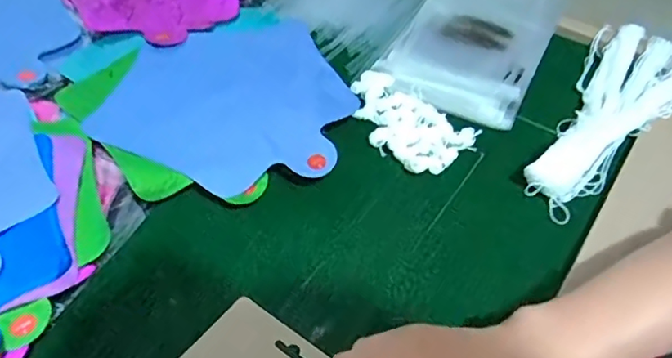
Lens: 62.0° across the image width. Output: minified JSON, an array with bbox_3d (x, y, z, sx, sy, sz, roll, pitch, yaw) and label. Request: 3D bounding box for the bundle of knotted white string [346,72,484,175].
[{"bbox_3d":[0.060,-0.056,0.520,0.073,0.012,0.132,-33,56,-28],"label":"bundle of knotted white string"}]

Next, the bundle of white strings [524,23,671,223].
[{"bbox_3d":[0.251,-0.072,0.532,0.274,0.024,0.113,-32,56,-27],"label":"bundle of white strings"}]

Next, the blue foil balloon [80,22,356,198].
[{"bbox_3d":[-0.098,-0.082,0.524,0.225,0.013,0.218,1,47,-1],"label":"blue foil balloon"}]

